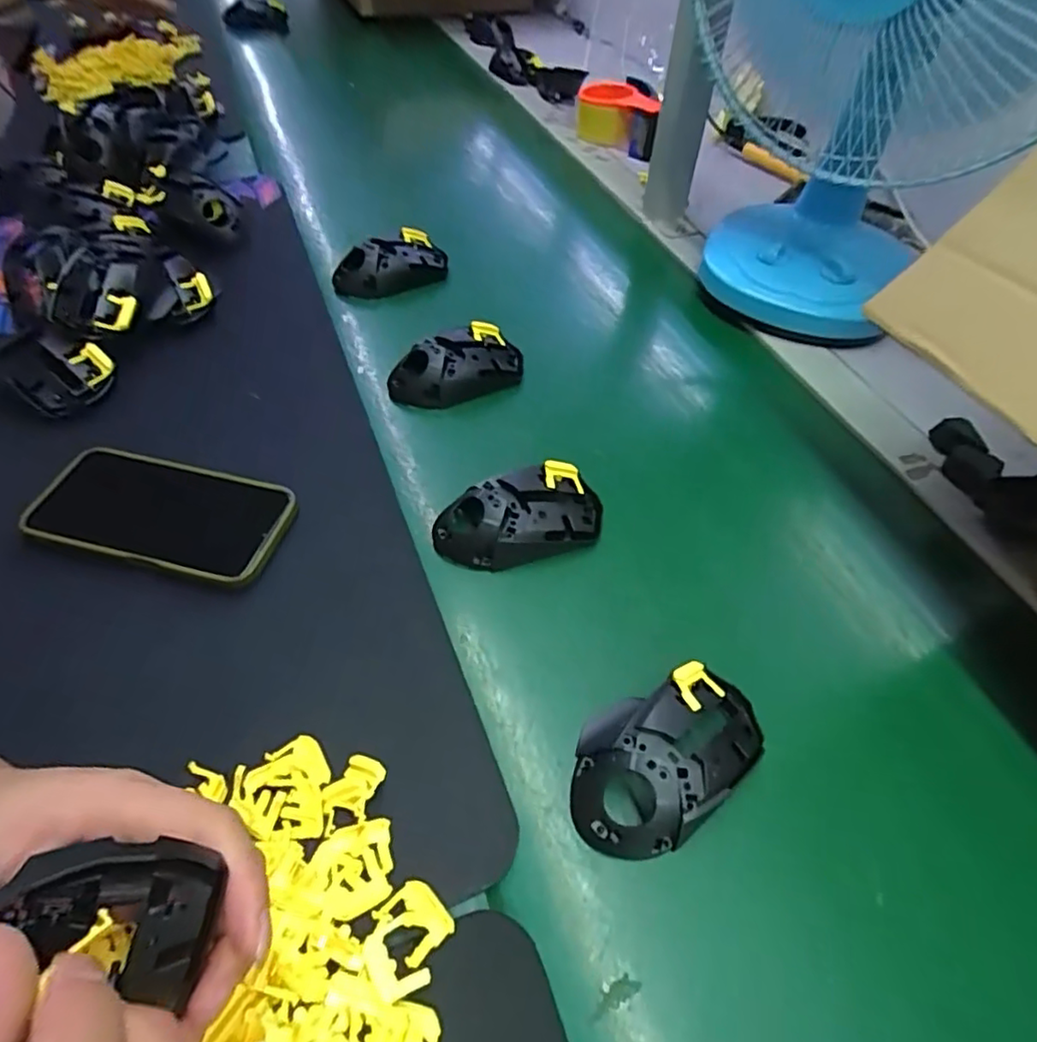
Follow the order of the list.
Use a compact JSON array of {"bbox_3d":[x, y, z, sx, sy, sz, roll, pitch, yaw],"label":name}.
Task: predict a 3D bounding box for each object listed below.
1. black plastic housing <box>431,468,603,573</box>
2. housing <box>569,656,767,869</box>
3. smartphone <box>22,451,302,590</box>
[{"bbox_3d":[0.002,-0.003,0.420,0.116,0.033,0.059,-8,54,-13],"label":"black plastic housing"},{"bbox_3d":[0.078,0.122,0.326,0.115,0.035,0.072,-32,63,-27],"label":"housing"},{"bbox_3d":[-0.239,-0.008,0.404,0.170,0.007,0.079,14,52,4],"label":"smartphone"}]

